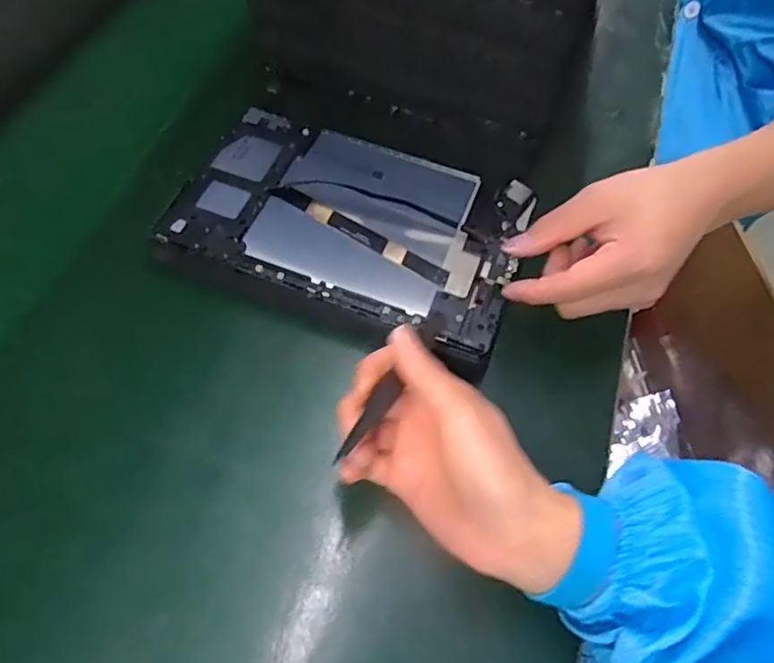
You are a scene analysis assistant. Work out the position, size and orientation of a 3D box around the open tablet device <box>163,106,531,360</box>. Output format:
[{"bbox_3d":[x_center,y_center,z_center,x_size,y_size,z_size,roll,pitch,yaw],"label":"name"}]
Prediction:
[{"bbox_3d":[-0.023,-0.081,0.438,0.234,0.016,0.150,21,61,8],"label":"open tablet device"}]

